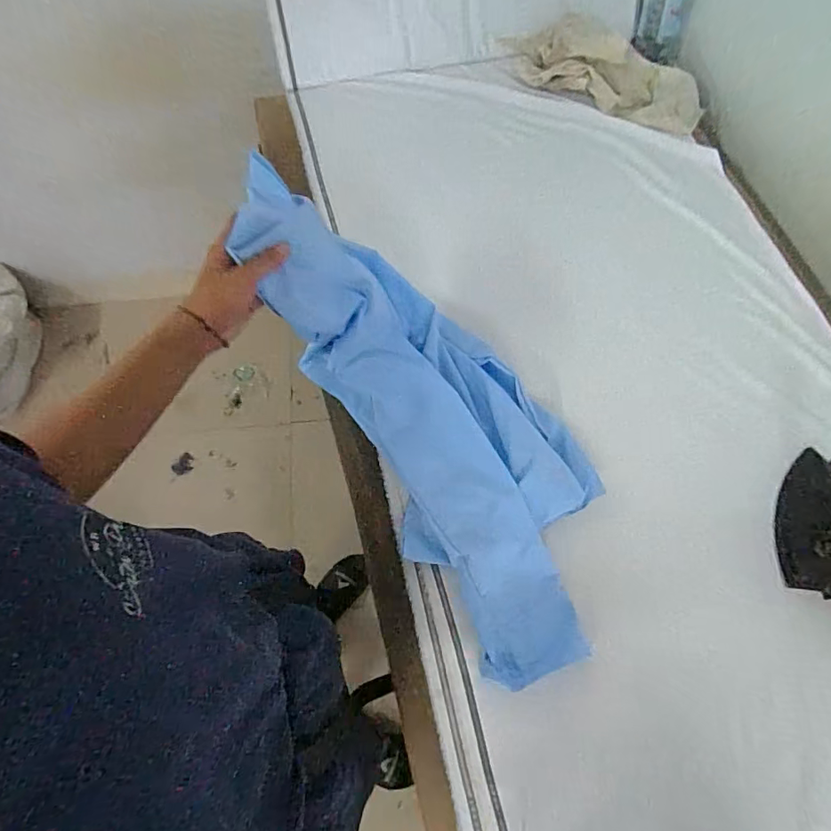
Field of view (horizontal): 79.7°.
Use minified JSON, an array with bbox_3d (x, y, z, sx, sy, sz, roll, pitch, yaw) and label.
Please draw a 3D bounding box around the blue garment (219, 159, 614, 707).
[{"bbox_3d":[0.029,-0.004,0.640,0.246,0.191,0.640,-34,95,-13],"label":"blue garment"}]

